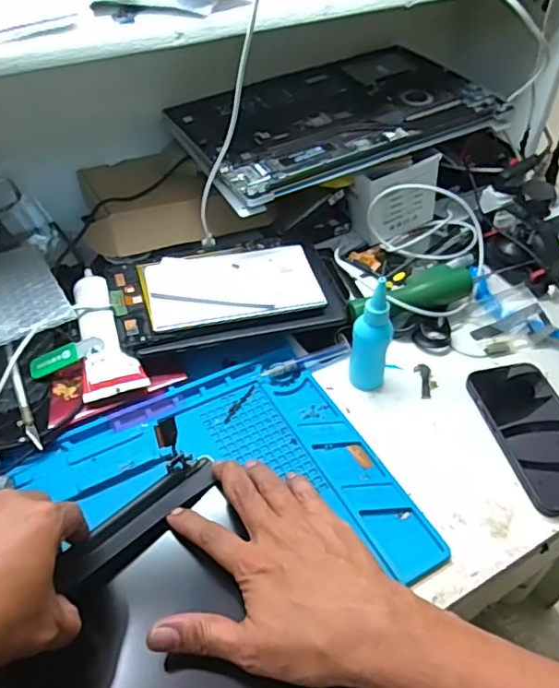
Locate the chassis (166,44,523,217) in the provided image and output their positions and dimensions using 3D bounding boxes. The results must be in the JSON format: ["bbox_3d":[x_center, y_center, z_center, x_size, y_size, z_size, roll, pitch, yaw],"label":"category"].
[{"bbox_3d":[0.076,-0.272,0.668,0.375,0.032,0.232,-22,51,-21],"label":"chassis"}]

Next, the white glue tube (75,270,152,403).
[{"bbox_3d":[-0.175,-0.018,0.548,0.053,0.027,0.160,-16,49,-16],"label":"white glue tube"}]

